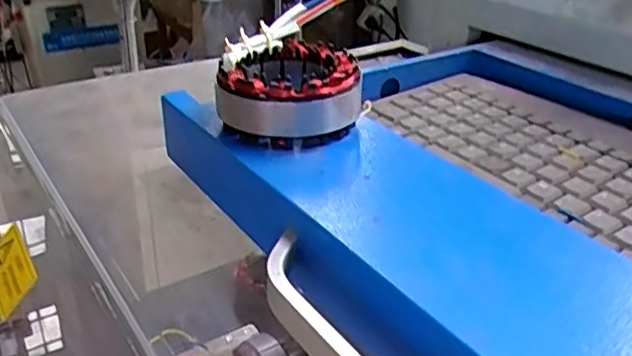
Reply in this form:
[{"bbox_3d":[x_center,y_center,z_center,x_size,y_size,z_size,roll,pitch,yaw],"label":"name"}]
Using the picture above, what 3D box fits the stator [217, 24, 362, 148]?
[{"bbox_3d":[-0.018,-0.056,0.368,0.082,0.047,0.089,-4,28,-8],"label":"stator"}]

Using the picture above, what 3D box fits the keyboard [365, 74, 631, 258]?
[{"bbox_3d":[0.161,-0.011,0.382,0.122,0.014,0.276,-18,33,-30],"label":"keyboard"}]

